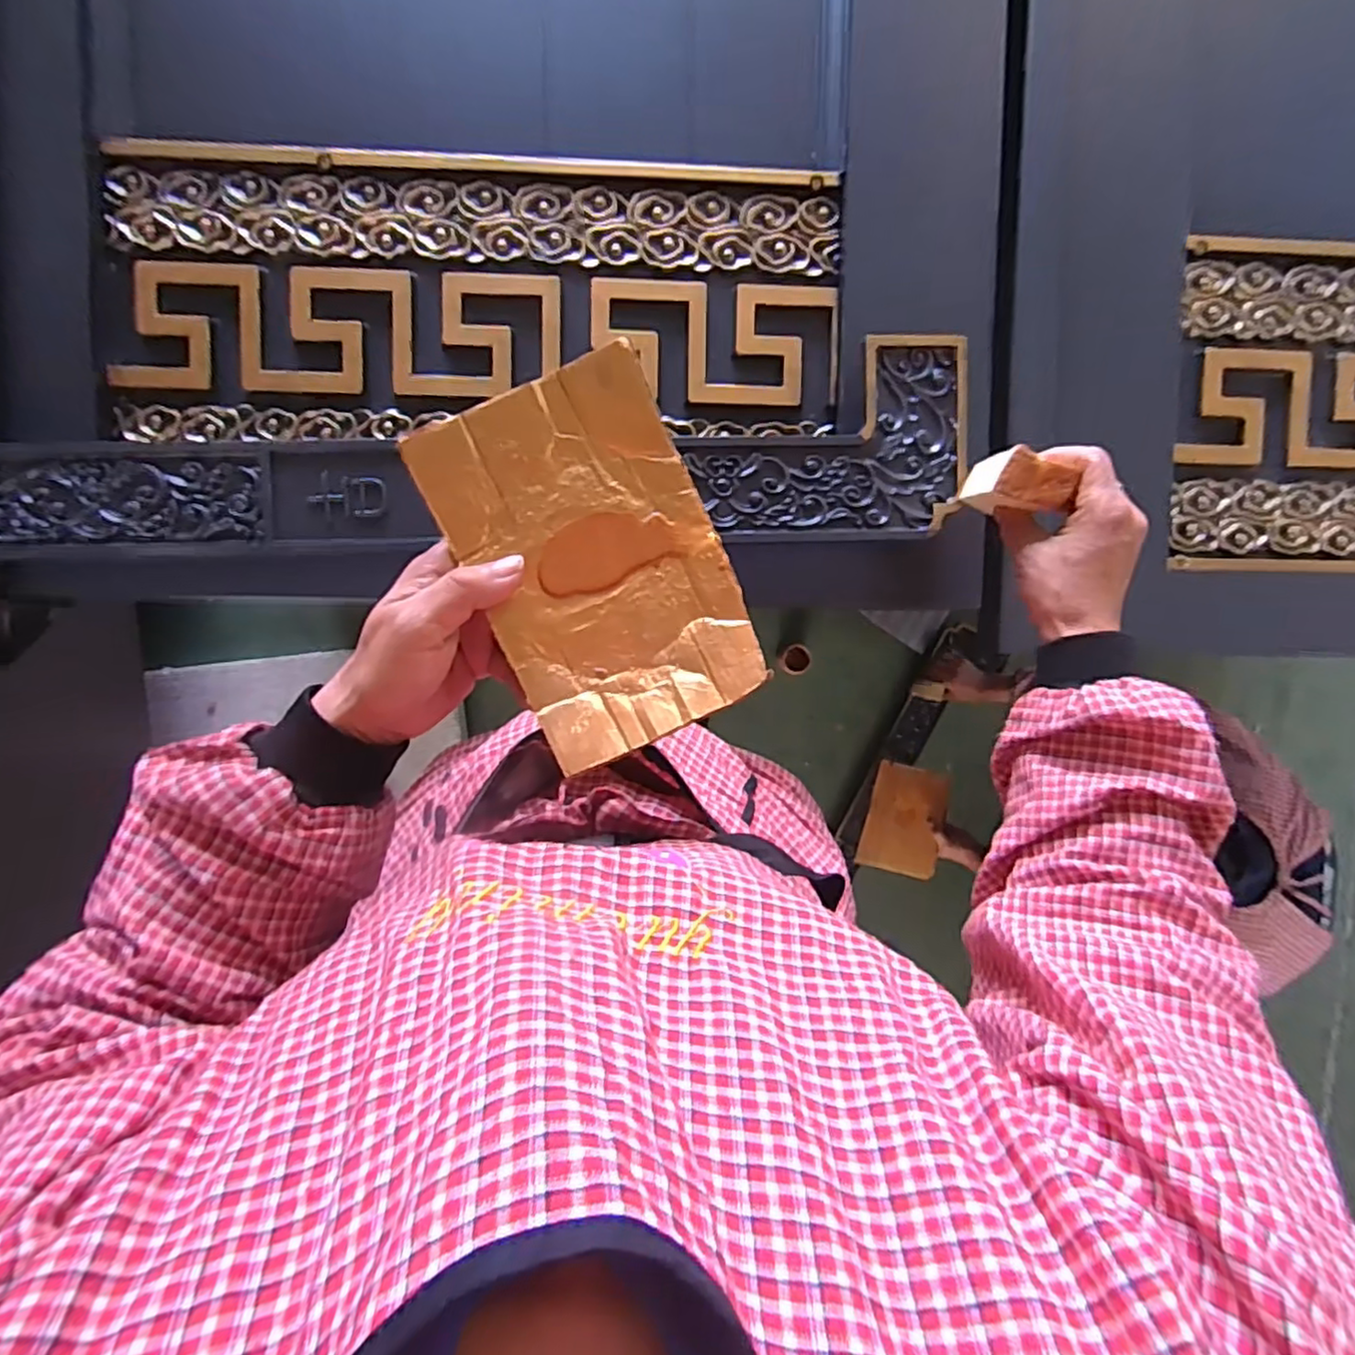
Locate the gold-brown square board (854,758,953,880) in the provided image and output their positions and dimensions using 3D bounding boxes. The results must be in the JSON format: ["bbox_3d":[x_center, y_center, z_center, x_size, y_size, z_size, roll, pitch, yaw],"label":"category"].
[{"bbox_3d":[0.385,0.240,1.119,0.134,0.018,0.176,17,81,-8],"label":"gold-brown square board"}]

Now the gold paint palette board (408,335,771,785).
[{"bbox_3d":[-0.035,-0.051,0.303,0.108,0.018,0.163,-26,94,0],"label":"gold paint palette board"}]

